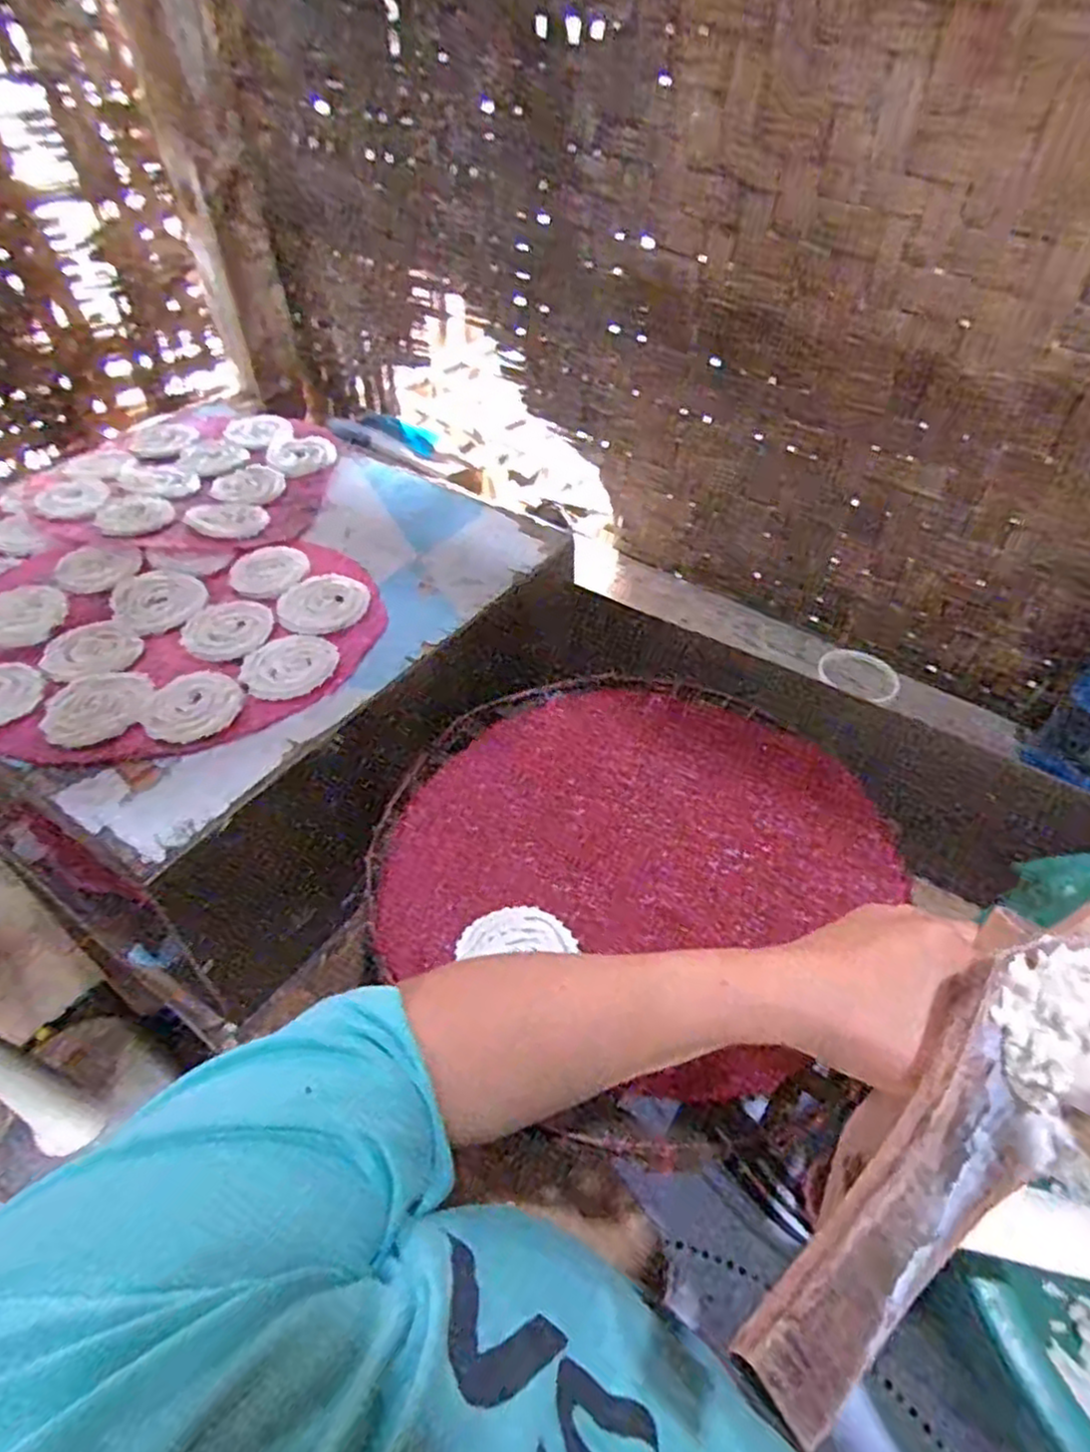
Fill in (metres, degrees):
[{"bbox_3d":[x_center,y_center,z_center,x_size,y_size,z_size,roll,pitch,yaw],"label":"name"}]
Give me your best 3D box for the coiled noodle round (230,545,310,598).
[{"bbox_3d":[-0.273,-0.155,0.737,0.069,0.011,0.079,8,47,7],"label":"coiled noodle round"}]

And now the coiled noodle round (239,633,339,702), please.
[{"bbox_3d":[-0.220,-0.054,0.636,0.079,0.006,0.068,-29,53,-25],"label":"coiled noodle round"}]

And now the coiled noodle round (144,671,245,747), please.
[{"bbox_3d":[-0.283,-0.016,0.599,0.066,0.009,0.078,31,53,25],"label":"coiled noodle round"}]

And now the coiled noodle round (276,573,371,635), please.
[{"bbox_3d":[-0.208,-0.117,0.695,0.082,0.011,0.079,0,46,0],"label":"coiled noodle round"}]

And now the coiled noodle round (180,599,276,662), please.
[{"bbox_3d":[-0.289,-0.091,0.672,0.077,0.007,0.085,-26,52,-23],"label":"coiled noodle round"}]

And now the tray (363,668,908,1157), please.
[{"bbox_3d":[0.061,0.086,0.558,0.336,0.018,0.353,0,46,0],"label":"tray"}]

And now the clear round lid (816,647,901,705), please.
[{"bbox_3d":[0.366,-0.062,0.857,0.086,0.018,0.083,28,52,23],"label":"clear round lid"}]

